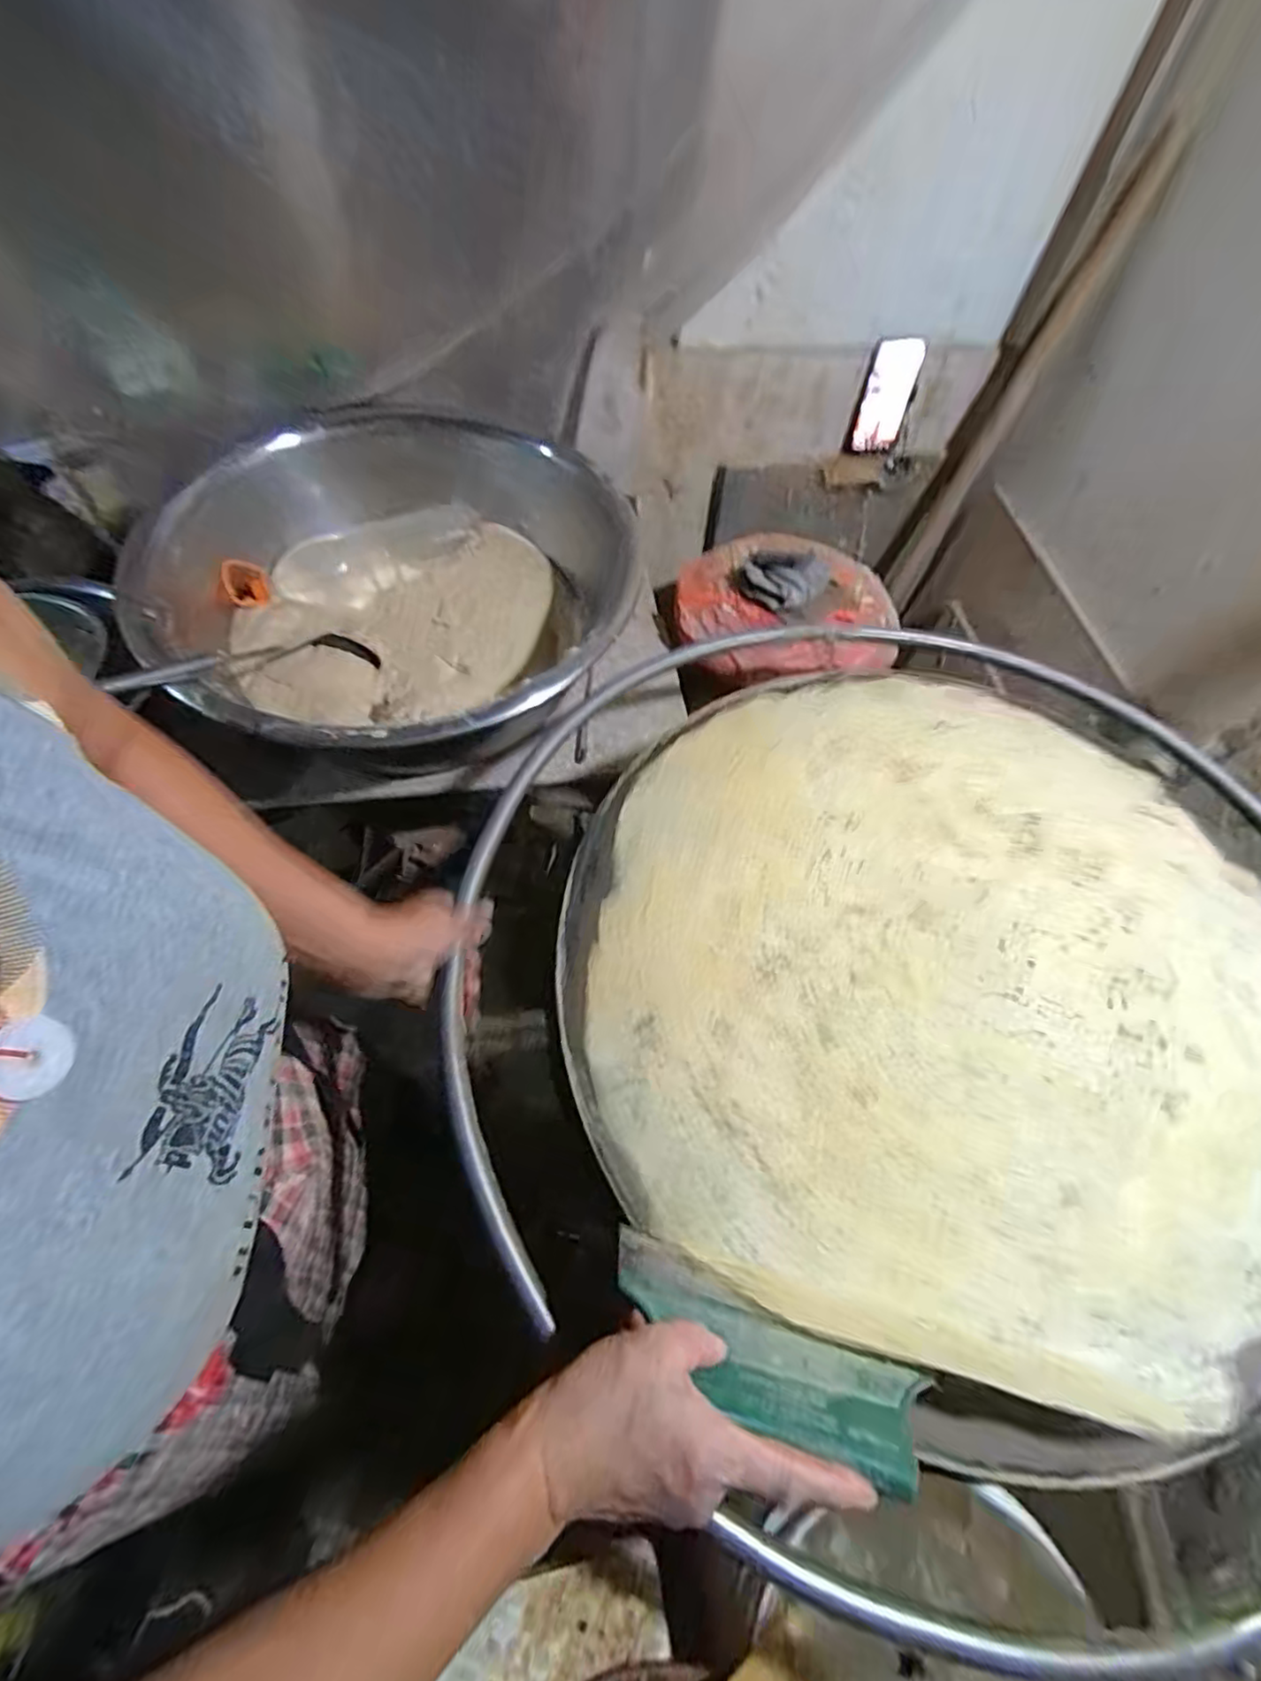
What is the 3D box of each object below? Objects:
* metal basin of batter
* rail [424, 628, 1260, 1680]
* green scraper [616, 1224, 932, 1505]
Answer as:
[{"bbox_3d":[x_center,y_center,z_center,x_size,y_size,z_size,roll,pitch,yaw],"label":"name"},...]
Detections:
[{"bbox_3d":[-0.305,-0.318,0.869,0.557,0.184,0.571,3,59,-4],"label":"metal basin of batter"},{"bbox_3d":[0.273,0.113,0.580,0.841,0.058,0.826,1,61,-2],"label":"rail"},{"bbox_3d":[0.066,0.286,0.374,0.179,0.092,0.008,15,92,20],"label":"green scraper"}]

